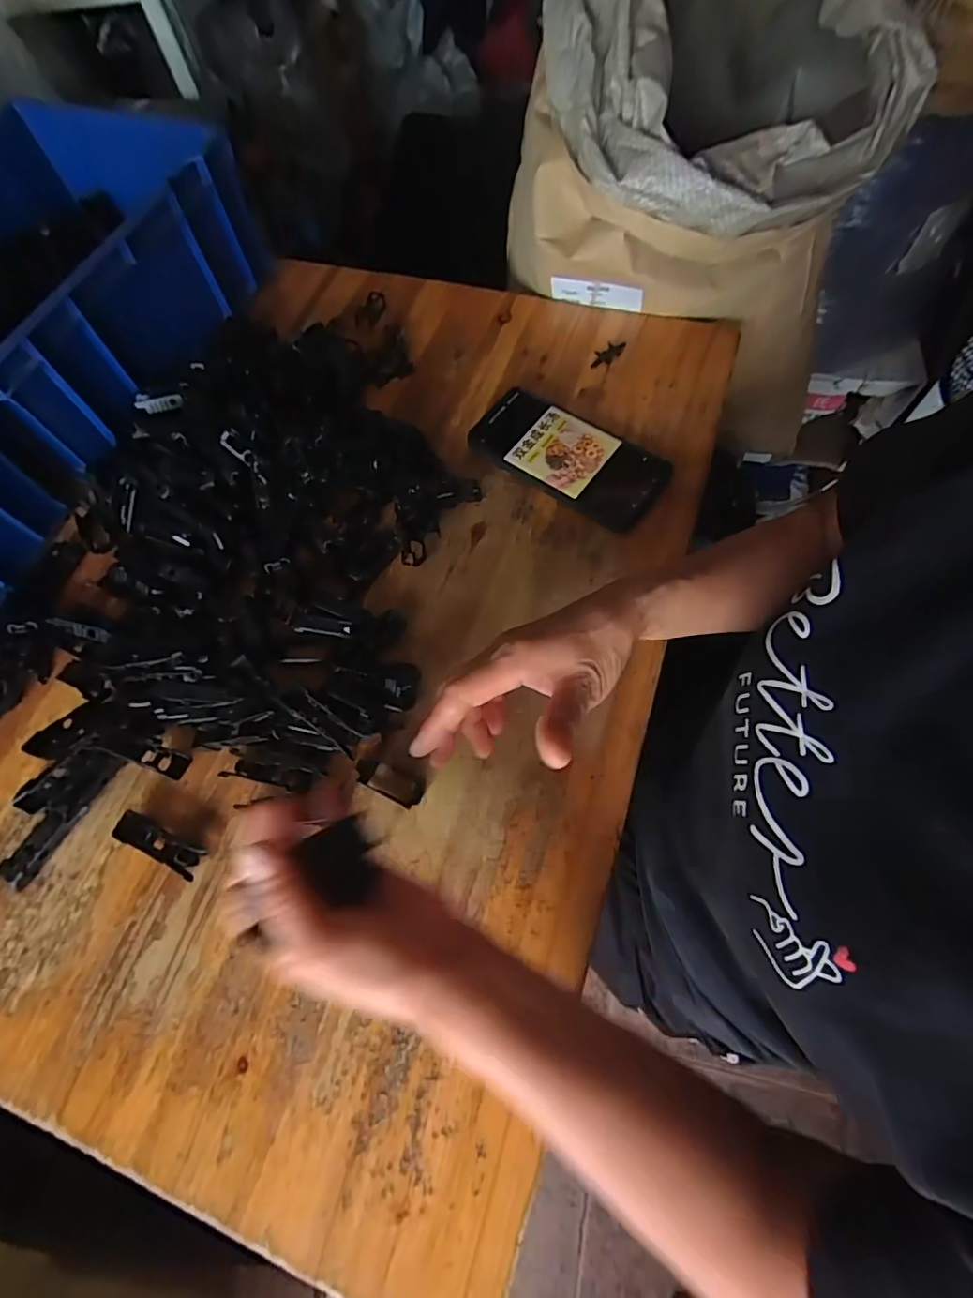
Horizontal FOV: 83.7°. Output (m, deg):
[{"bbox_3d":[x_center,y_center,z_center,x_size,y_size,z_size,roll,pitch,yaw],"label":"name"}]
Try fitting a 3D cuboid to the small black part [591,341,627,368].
[{"bbox_3d":[0.117,-0.282,0.524,0.037,0.011,0.017,-43,72,-14],"label":"small black part"}]

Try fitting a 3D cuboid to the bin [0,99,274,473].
[{"bbox_3d":[-0.398,-0.353,0.512,0.247,0.110,0.343,21,69,14],"label":"bin"}]

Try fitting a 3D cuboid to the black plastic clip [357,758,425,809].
[{"bbox_3d":[-0.067,0.090,0.370,0.051,0.011,0.020,24,70,15],"label":"black plastic clip"}]

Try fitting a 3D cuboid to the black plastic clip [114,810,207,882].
[{"bbox_3d":[-0.219,0.130,0.364,0.065,0.012,0.018,22,69,14],"label":"black plastic clip"}]

